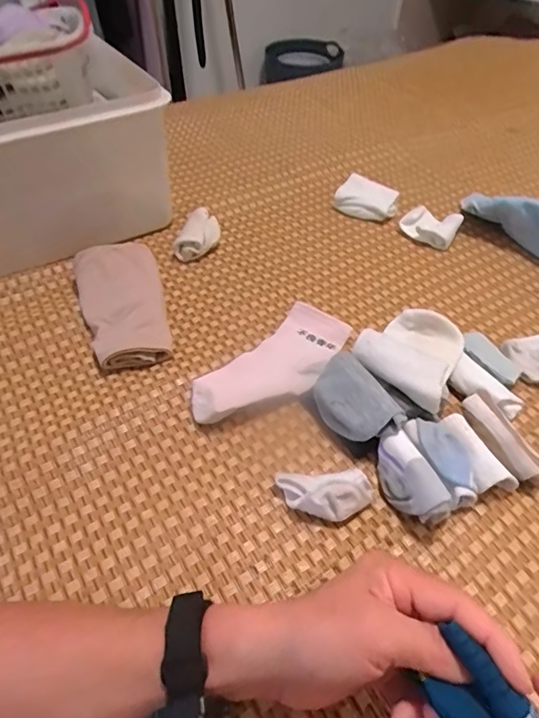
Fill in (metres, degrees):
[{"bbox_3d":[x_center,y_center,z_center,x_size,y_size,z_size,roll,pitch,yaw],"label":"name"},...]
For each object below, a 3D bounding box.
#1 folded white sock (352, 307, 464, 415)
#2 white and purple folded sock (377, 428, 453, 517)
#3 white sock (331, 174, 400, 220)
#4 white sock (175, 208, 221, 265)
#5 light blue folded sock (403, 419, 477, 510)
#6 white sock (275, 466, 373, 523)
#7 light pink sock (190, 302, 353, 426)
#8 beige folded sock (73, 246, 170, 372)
[{"bbox_3d":[0.153,-0.011,0.529,0.094,0.037,0.155,25,31,21],"label":"folded white sock"},{"bbox_3d":[0.116,0.104,0.430,0.028,0.049,0.075,-15,48,-16],"label":"white and purple folded sock"},{"bbox_3d":[0.152,-0.249,0.782,0.095,0.038,0.064,20,48,16],"label":"white sock"},{"bbox_3d":[-0.098,-0.171,0.696,0.049,0.034,0.090,11,46,8],"label":"white sock"},{"bbox_3d":[0.154,0.090,0.444,0.036,0.025,0.083,-18,62,-19],"label":"light blue folded sock"},{"bbox_3d":[0.048,0.116,0.428,0.079,0.032,0.042,0,46,-2],"label":"white sock"},{"bbox_3d":[0.007,0.007,0.543,0.089,0.017,0.210,34,54,27],"label":"light pink sock"},{"bbox_3d":[-0.173,-0.073,0.589,0.093,0.052,0.188,-15,48,-16],"label":"beige folded sock"}]

